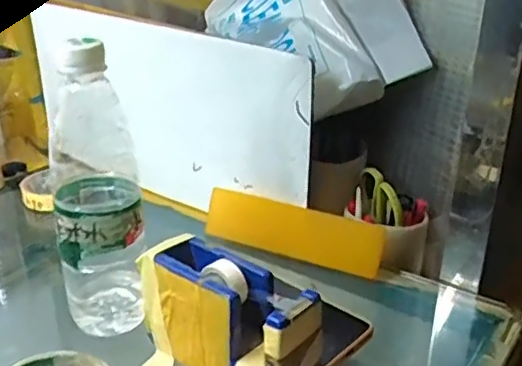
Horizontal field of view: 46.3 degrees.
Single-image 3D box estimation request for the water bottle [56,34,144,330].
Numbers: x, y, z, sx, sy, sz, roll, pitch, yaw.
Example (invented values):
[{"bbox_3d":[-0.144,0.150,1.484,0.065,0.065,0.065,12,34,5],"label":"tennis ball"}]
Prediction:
[{"bbox_3d":[-0.123,0.011,0.460,0.064,0.222,0.067,-6,24,-13],"label":"water bottle"}]

